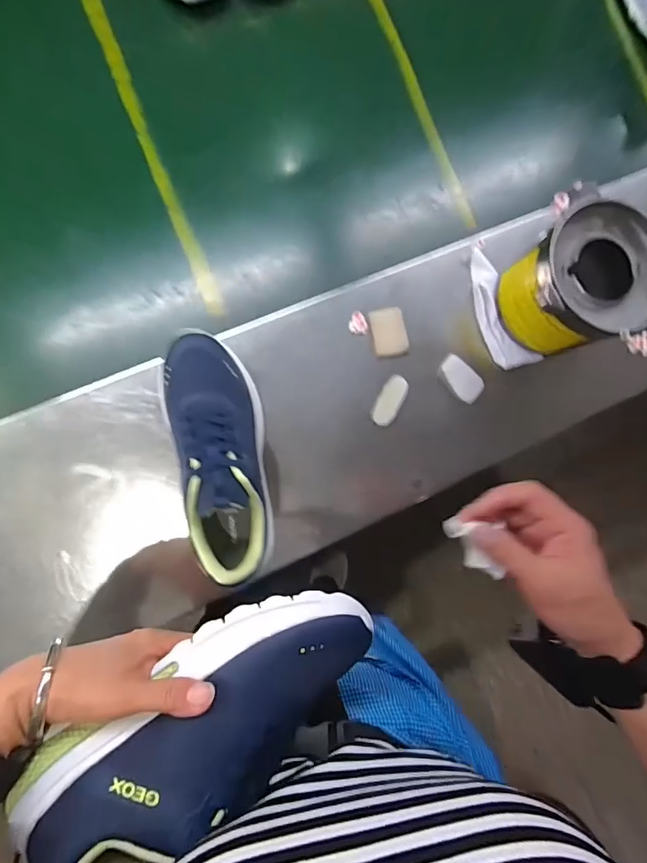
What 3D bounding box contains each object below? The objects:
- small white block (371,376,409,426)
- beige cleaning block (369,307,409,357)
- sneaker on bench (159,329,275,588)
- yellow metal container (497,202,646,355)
[{"bbox_3d":[0.080,-0.037,0.532,0.028,0.009,0.062,29,83,-6],"label":"small white block"},{"bbox_3d":[0.079,-0.122,0.533,0.040,0.011,0.058,-9,89,-9],"label":"beige cleaning block"},{"bbox_3d":[-0.098,0.021,0.445,0.088,0.114,0.246,-13,89,-9],"label":"sneaker on bench"},{"bbox_3d":[0.289,-0.166,0.511,0.140,0.110,0.129,0,87,-9],"label":"yellow metal container"}]

